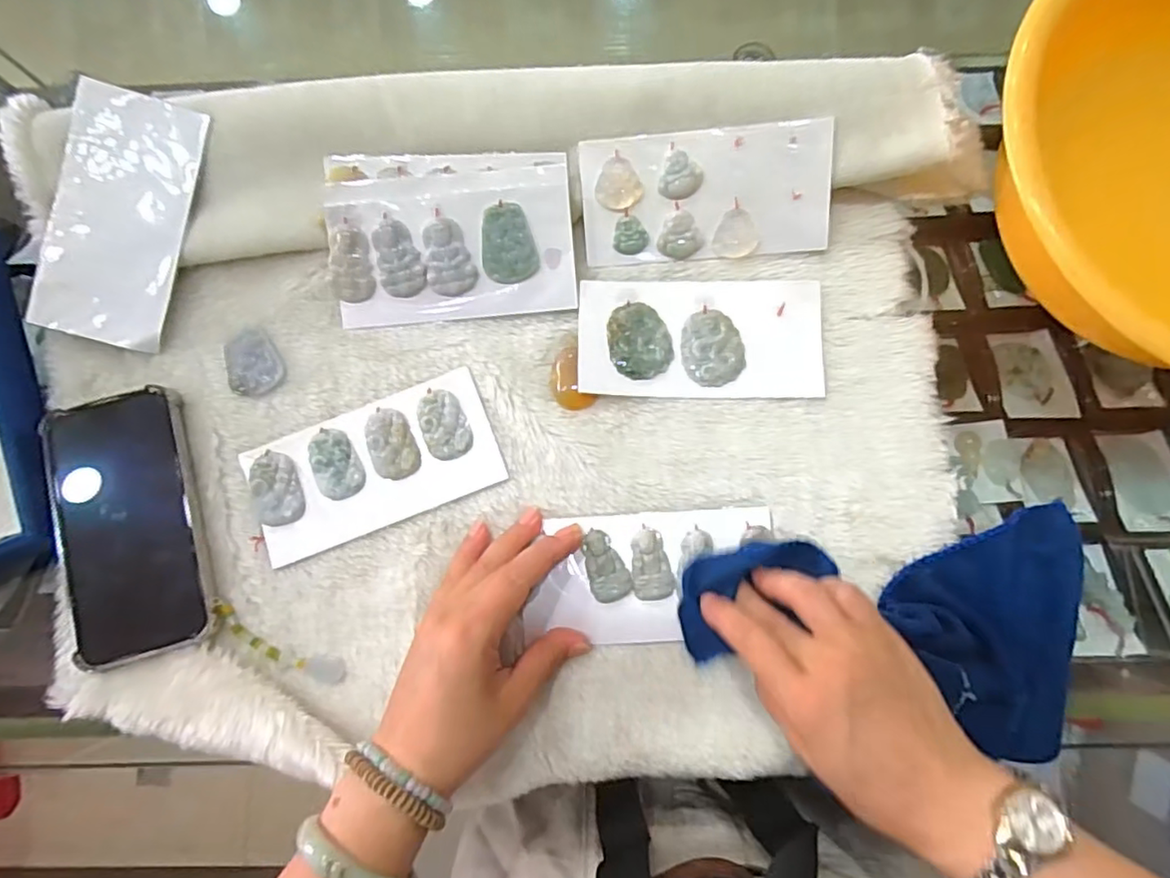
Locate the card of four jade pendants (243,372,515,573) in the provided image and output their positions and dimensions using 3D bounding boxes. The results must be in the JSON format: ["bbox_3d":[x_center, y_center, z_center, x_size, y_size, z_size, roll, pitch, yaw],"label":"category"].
[{"bbox_3d":[-0.133,0.018,0.389,0.151,0.006,0.076,-22,82,-2],"label":"card of four jade pendants"}]

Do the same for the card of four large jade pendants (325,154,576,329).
[{"bbox_3d":[-0.086,-0.129,0.397,0.156,0.022,0.101,-2,104,1],"label":"card of four large jade pendants"}]

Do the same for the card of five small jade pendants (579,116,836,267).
[{"bbox_3d":[0.076,-0.155,0.393,0.153,0.006,0.076,-3,108,5],"label":"card of five small jade pendants"}]

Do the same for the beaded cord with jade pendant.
[{"bbox_3d":[-0.187,0.126,0.376,0.087,0.011,0.017,26,83,5],"label":"beaded cord with jade pendant"}]

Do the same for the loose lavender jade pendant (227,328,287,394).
[{"bbox_3d":[-0.217,-0.050,0.404,0.034,0.004,0.044,-18,82,-1],"label":"loose lavender jade pendant"}]

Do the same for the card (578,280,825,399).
[{"bbox_3d":[0.074,-0.065,0.394,0.153,0.008,0.076,2,82,1],"label":"card"}]

